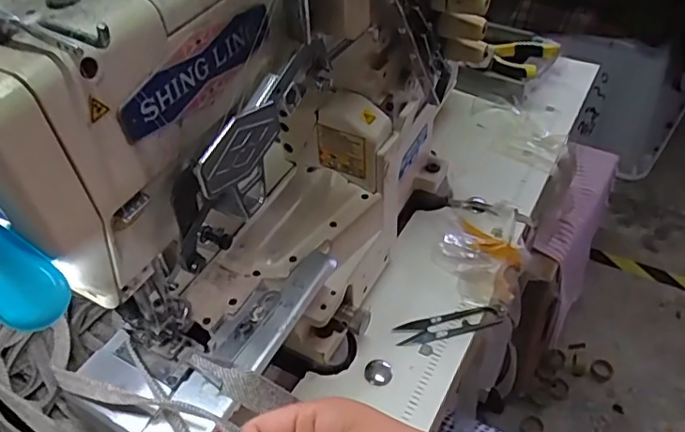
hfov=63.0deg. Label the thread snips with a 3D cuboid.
[{"bbox_3d":[0.098,0.098,0.503,0.100,0.007,0.022,-10,44,-5],"label":"thread snips"}]

